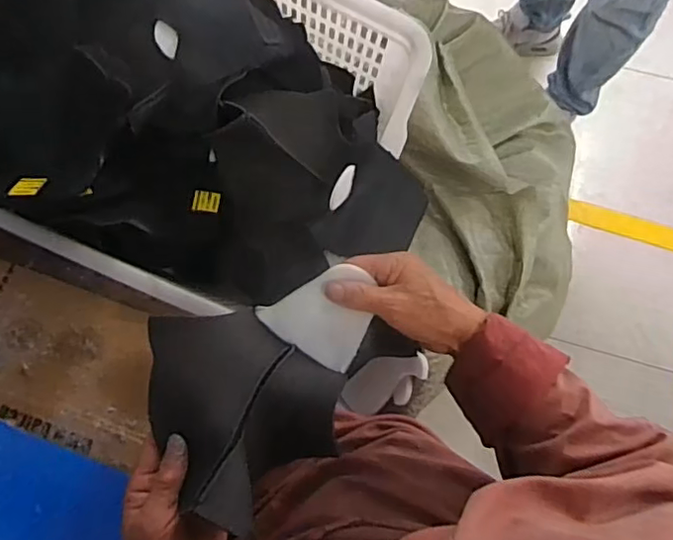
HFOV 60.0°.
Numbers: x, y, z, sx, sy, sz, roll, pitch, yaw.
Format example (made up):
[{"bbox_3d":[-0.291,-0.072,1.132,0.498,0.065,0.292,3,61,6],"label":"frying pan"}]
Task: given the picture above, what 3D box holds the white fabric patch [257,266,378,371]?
[{"bbox_3d":[-0.012,0.032,0.502,0.088,0.017,0.081,30,72,10],"label":"white fabric patch"}]

